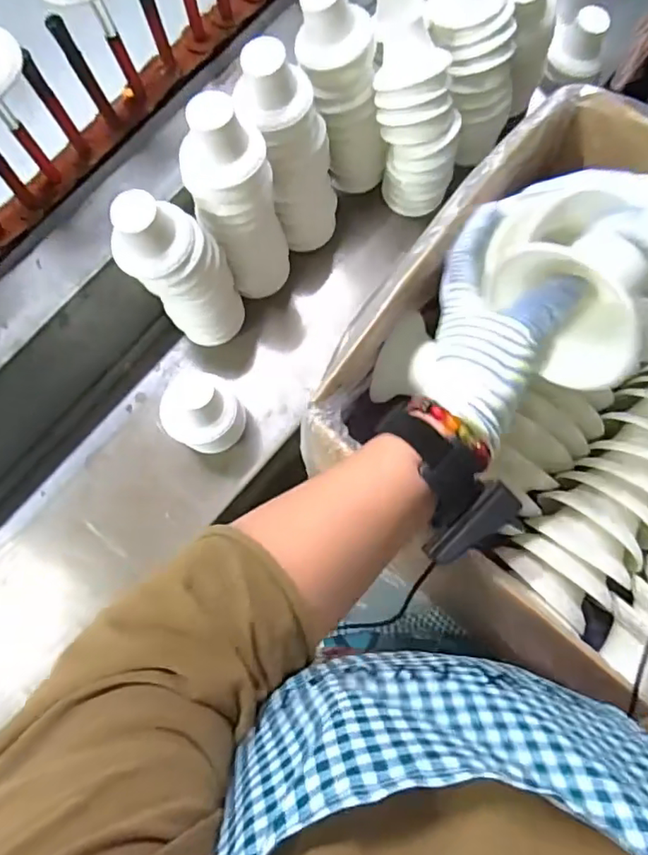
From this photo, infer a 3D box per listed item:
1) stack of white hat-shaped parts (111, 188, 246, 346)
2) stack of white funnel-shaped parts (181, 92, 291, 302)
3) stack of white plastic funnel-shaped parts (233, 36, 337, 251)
[{"bbox_3d":[-0.180,-0.197,0.729,0.105,0.252,0.086,22,80,5],"label":"stack of white hat-shaped parts"},{"bbox_3d":[-0.108,-0.277,0.724,0.102,0.284,0.103,-15,79,-2],"label":"stack of white funnel-shaped parts"},{"bbox_3d":[-0.042,-0.354,0.748,0.102,0.252,0.121,-18,79,-2],"label":"stack of white plastic funnel-shaped parts"}]

